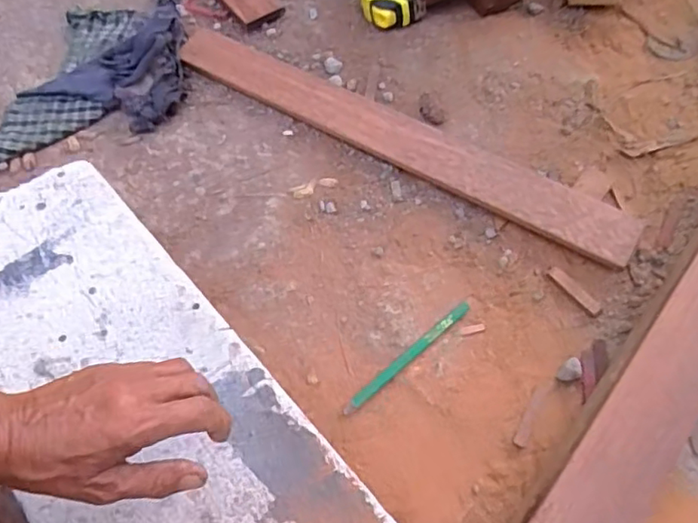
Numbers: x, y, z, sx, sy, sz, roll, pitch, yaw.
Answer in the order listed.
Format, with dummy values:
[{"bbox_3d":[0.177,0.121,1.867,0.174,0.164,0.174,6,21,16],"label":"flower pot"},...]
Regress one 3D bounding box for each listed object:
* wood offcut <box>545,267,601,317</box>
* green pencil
[{"bbox_3d":[0.235,0.031,0.608,0.015,0.004,0.066,-36,65,-16],"label":"wood offcut"},{"bbox_3d":[0.060,0.092,0.578,0.168,0.004,0.011,-38,66,-17],"label":"green pencil"}]

